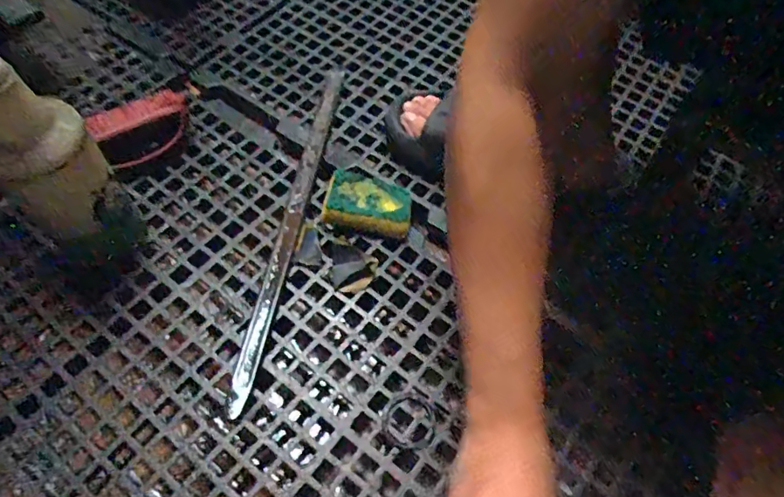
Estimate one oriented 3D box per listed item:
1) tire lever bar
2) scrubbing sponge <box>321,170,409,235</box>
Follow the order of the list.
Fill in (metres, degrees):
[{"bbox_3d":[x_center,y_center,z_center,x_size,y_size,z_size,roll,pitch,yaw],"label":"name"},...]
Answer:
[{"bbox_3d":[-0.110,-0.051,0.591,0.024,0.011,0.469,9,58,1],"label":"tire lever bar"},{"bbox_3d":[-0.026,-0.055,0.581,0.094,0.032,0.074,10,59,3],"label":"scrubbing sponge"}]

